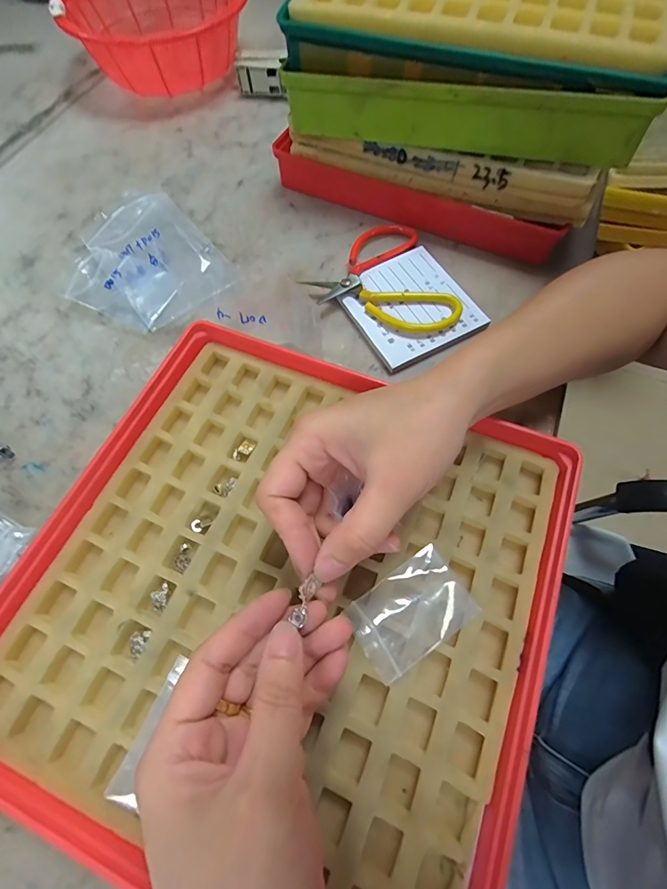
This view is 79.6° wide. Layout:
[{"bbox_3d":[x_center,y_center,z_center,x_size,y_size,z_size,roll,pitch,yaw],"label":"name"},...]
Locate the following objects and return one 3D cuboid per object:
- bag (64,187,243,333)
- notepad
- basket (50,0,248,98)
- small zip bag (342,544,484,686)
[{"bbox_3d":[-0.168,-0.161,0.351,0.120,0.017,0.135,-38,70,-16],"label":"bag"},{"bbox_3d":[0.062,-0.113,0.327,0.090,0.013,0.097,-27,68,-12],"label":"notepad"},{"bbox_3d":[-0.204,-0.493,0.474,0.198,0.062,0.188,-33,69,-14],"label":"basket"},{"bbox_3d":[0.042,0.088,0.212,0.064,0.013,0.042,-33,69,-14],"label":"small zip bag"}]

